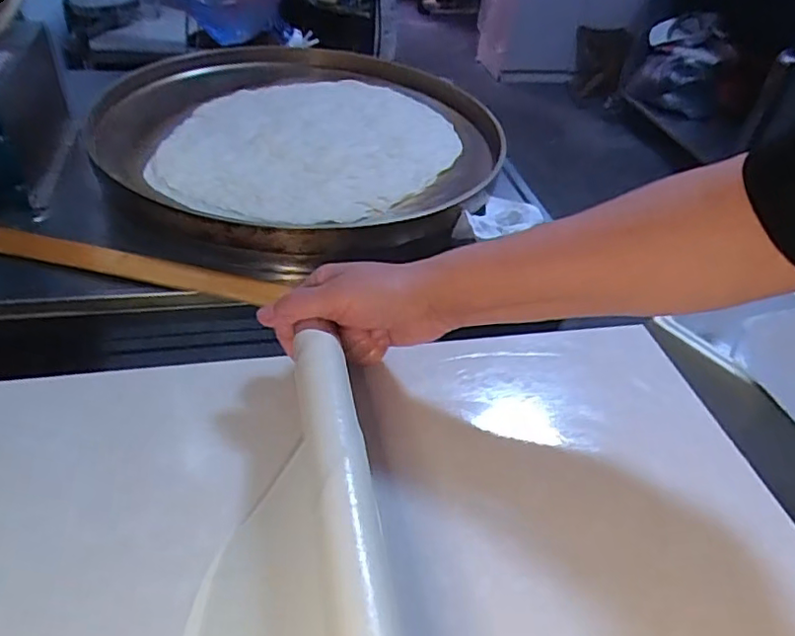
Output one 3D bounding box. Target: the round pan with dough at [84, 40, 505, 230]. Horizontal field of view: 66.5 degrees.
[{"bbox_3d":[-0.119,-0.273,0.870,0.527,0.048,0.573,4,41,-4],"label":"round pan with dough"}]

